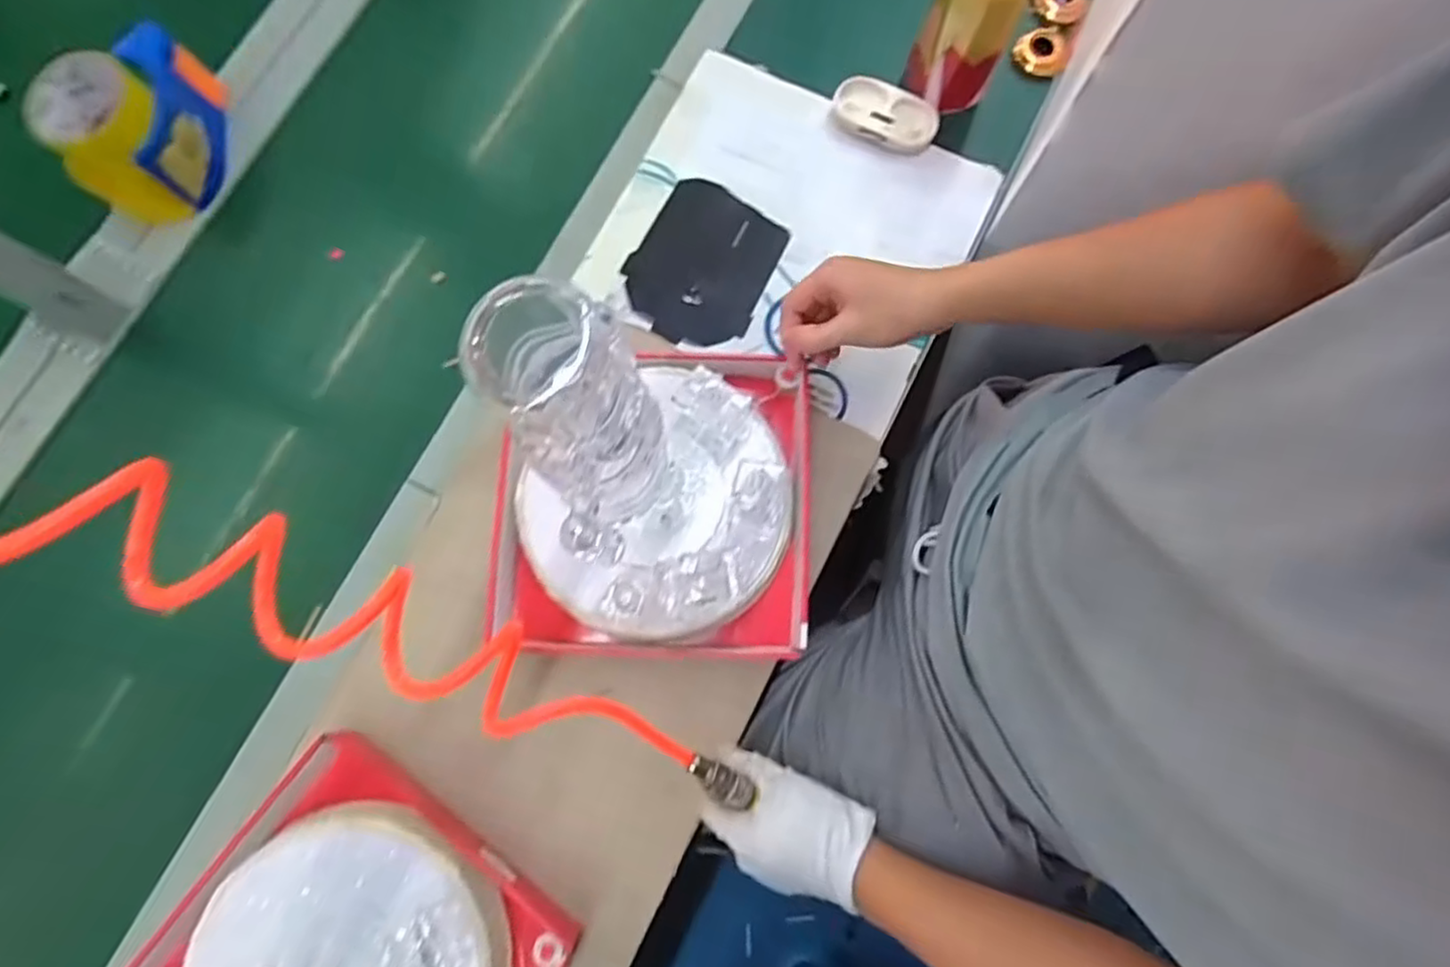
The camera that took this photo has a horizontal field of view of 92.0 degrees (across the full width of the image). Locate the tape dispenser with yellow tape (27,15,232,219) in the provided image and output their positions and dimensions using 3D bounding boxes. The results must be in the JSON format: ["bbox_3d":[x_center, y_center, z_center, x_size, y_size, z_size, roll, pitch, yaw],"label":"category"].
[{"bbox_3d":[-0.518,-0.316,0.619,0.100,0.093,0.143,-6,78,-1],"label":"tape dispenser with yellow tape"}]

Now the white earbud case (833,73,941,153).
[{"bbox_3d":[0.147,-0.339,0.643,0.096,0.021,0.054,18,78,4],"label":"white earbud case"}]

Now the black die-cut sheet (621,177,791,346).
[{"bbox_3d":[-0.020,-0.197,0.630,0.119,0.007,0.145,30,79,6],"label":"black die-cut sheet"}]

